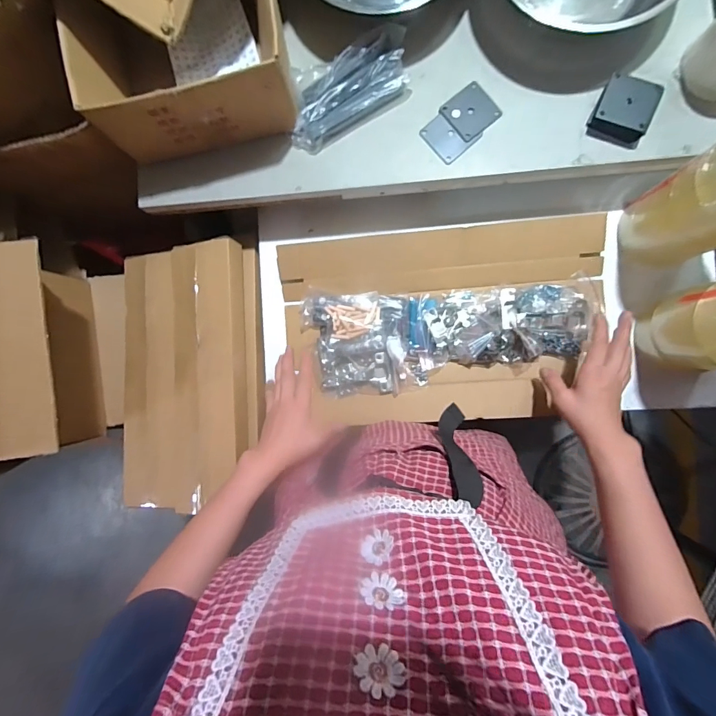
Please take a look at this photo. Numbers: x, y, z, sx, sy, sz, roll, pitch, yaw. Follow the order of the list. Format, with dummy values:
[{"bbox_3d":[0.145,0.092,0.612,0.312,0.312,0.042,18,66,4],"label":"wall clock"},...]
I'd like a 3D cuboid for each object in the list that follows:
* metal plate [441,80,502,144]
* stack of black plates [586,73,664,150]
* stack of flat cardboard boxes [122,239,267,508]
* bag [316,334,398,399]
[{"bbox_3d":[0.153,-0.335,0.523,0.063,0.004,0.061,-39,86,4],"label":"metal plate"},{"bbox_3d":[0.344,-0.320,0.497,0.070,0.029,0.071,19,91,5],"label":"stack of black plates"},{"bbox_3d":[-0.282,0.030,0.653,0.243,0.090,0.424,-3,85,21],"label":"stack of flat cardboard boxes"},{"bbox_3d":[-0.003,0.014,0.608,0.115,0.027,0.093,-6,89,5],"label":"bag"}]

